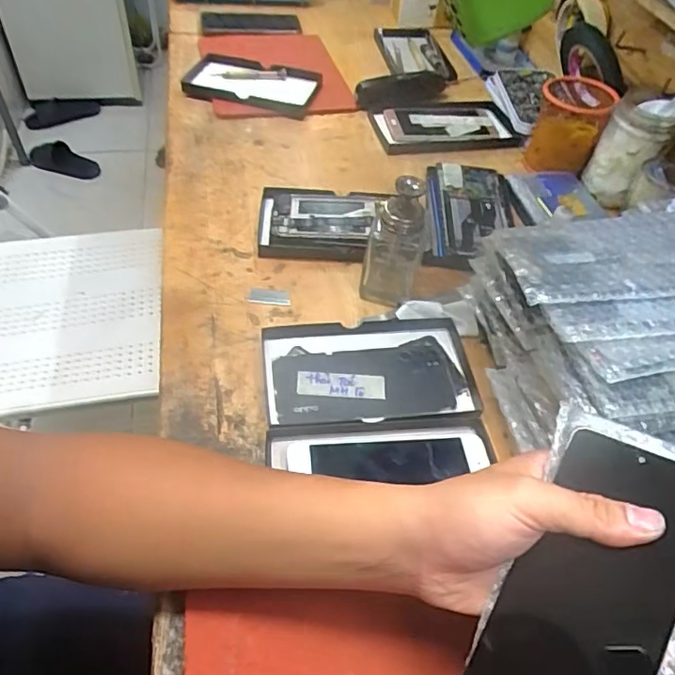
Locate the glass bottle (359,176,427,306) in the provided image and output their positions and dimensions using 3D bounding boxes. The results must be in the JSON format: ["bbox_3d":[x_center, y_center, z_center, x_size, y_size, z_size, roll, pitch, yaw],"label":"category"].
[{"bbox_3d":[0.057,-0.100,0.525,0.052,0.118,0.067,12,50,5],"label":"glass bottle"}]

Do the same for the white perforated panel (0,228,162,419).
[{"bbox_3d":[-0.444,-0.032,0.871,0.322,0.026,0.334,-6,57,-8],"label":"white perforated panel"}]

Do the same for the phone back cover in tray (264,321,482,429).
[{"bbox_3d":[0.029,0.031,0.491,0.182,0.015,0.108,-1,50,-6],"label":"phone back cover in tray"}]

